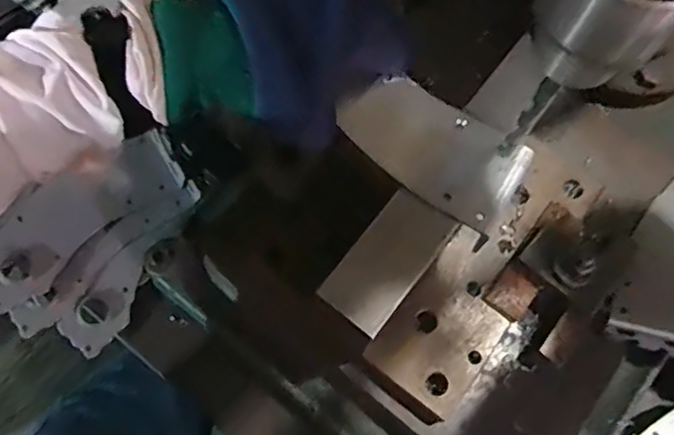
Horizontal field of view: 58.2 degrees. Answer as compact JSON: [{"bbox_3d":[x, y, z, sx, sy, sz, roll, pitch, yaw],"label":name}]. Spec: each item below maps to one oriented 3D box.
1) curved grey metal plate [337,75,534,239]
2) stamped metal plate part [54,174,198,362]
[{"bbox_3d":[0.059,-0.041,0.355,0.102,0.006,0.060,34,75,9],"label":"curved grey metal plate"},{"bbox_3d":[-0.171,0.036,0.506,0.042,0.011,0.158,31,71,-13],"label":"stamped metal plate part"}]

